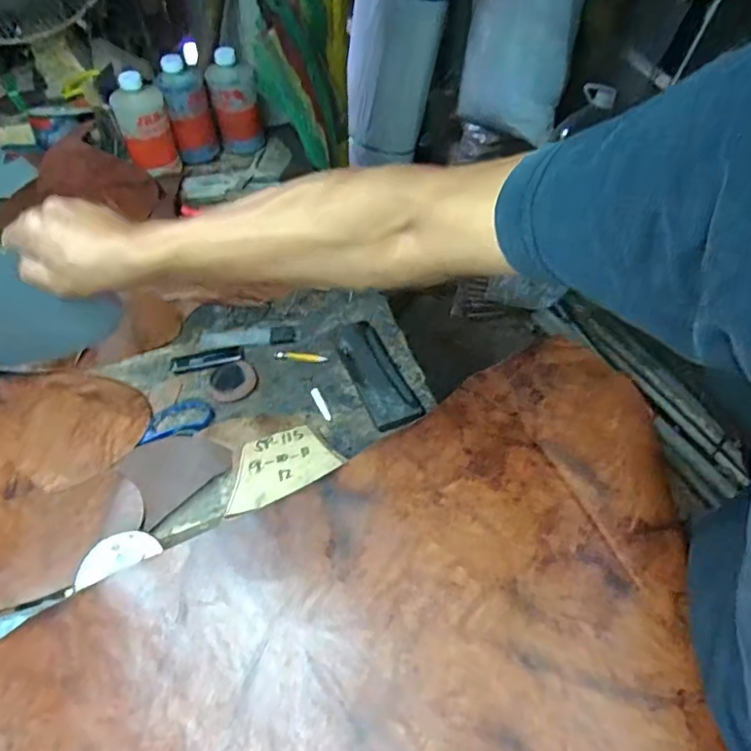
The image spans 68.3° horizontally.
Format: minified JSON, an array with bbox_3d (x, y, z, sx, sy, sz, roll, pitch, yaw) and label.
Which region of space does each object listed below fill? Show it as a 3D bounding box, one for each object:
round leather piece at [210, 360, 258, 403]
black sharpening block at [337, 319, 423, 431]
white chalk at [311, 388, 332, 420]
[{"bbox_3d":[-0.161,0.006,0.630,0.051,0.004,0.054,1,53,-1],"label":"round leather piece"},{"bbox_3d":[-0.002,-0.007,0.628,0.053,0.019,0.155,-20,56,-15],"label":"black sharpening block"},{"bbox_3d":[-0.060,0.031,0.614,0.009,0.006,0.044,-21,57,-16],"label":"white chalk"}]

